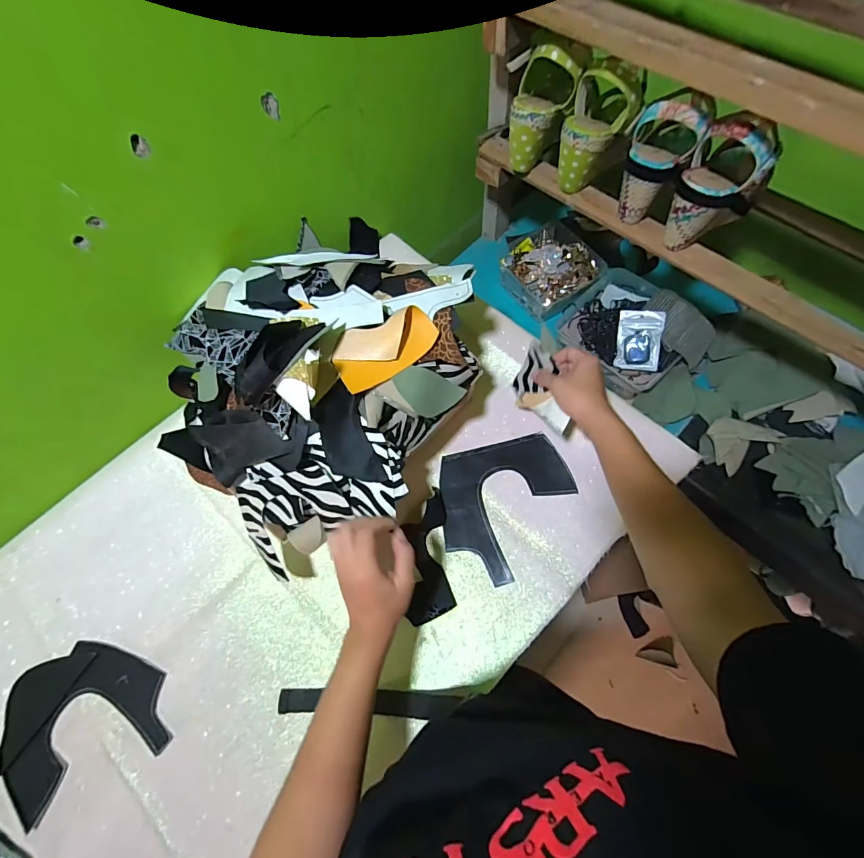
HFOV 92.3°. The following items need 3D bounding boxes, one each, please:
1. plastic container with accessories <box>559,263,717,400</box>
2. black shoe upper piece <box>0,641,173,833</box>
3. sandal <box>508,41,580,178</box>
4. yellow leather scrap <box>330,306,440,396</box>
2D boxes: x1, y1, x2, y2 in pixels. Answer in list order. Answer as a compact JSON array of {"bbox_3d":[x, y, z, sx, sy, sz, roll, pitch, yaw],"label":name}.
[{"bbox_3d":[0.356,-0.178,0.739,0.203,0.083,0.216,-37,71,-11],"label":"plastic container with accessories"},{"bbox_3d":[-0.423,0.345,0.503,0.186,0.011,0.161,-30,70,-8],"label":"black shoe upper piece"},{"bbox_3d":[0.137,-0.434,0.572,0.078,0.144,0.063,40,54,16],"label":"sandal"},{"bbox_3d":[-0.050,-0.090,0.455,0.115,0.028,0.060,-31,70,-9],"label":"yellow leather scrap"}]

